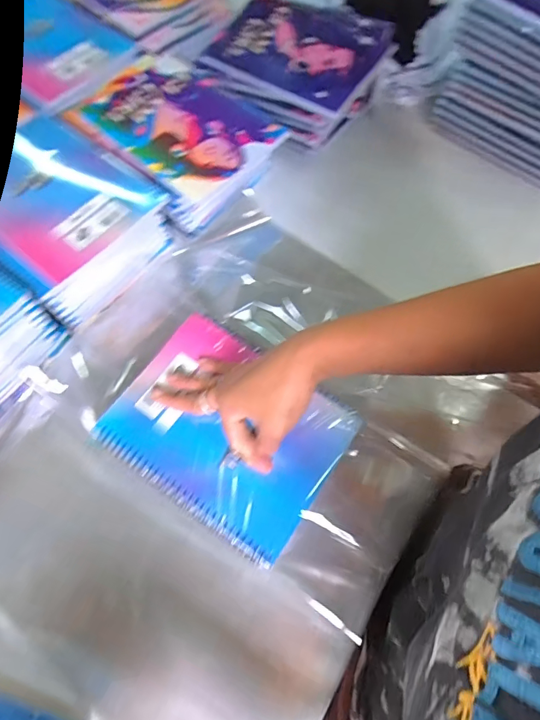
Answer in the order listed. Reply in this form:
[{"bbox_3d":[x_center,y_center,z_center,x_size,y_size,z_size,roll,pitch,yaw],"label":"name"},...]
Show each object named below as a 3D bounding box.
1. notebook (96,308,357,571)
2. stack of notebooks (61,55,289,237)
[{"bbox_3d":[-0.037,0.060,0.394,0.198,0.008,0.155,33,70,12],"label":"notebook"},{"bbox_3d":[-0.111,-0.266,0.526,0.227,0.070,0.162,40,73,12],"label":"stack of notebooks"}]

